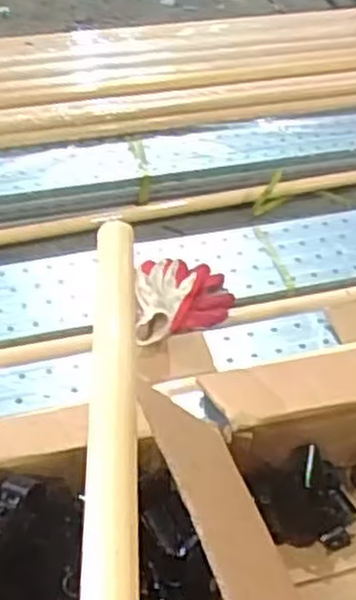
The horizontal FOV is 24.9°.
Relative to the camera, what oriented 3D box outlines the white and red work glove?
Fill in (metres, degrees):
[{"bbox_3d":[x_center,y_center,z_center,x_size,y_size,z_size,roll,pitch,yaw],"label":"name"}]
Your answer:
[{"bbox_3d":[0.011,-0.003,1.141,0.134,0.052,0.182,1,40,-1],"label":"white and red work glove"}]

